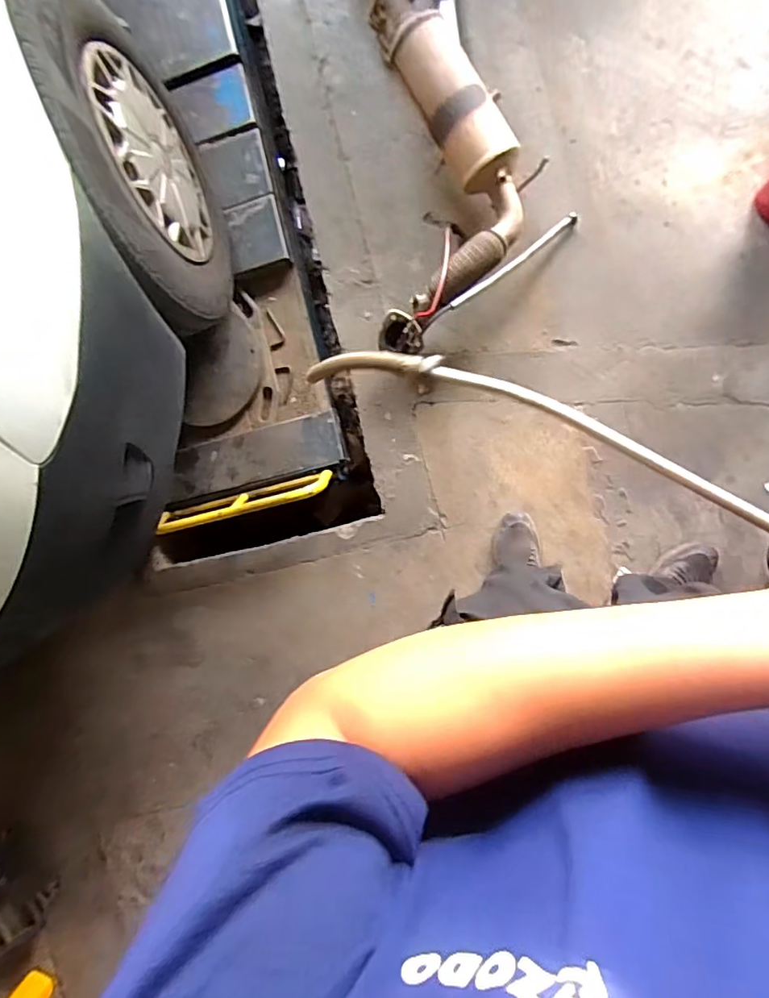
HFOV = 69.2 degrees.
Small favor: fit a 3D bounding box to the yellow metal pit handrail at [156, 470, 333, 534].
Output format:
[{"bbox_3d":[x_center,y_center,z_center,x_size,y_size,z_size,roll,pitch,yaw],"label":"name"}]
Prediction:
[{"bbox_3d":[-0.367,0.012,1.440,0.470,0.088,0.060,-14,88,9],"label":"yellow metal pit handrail"}]

